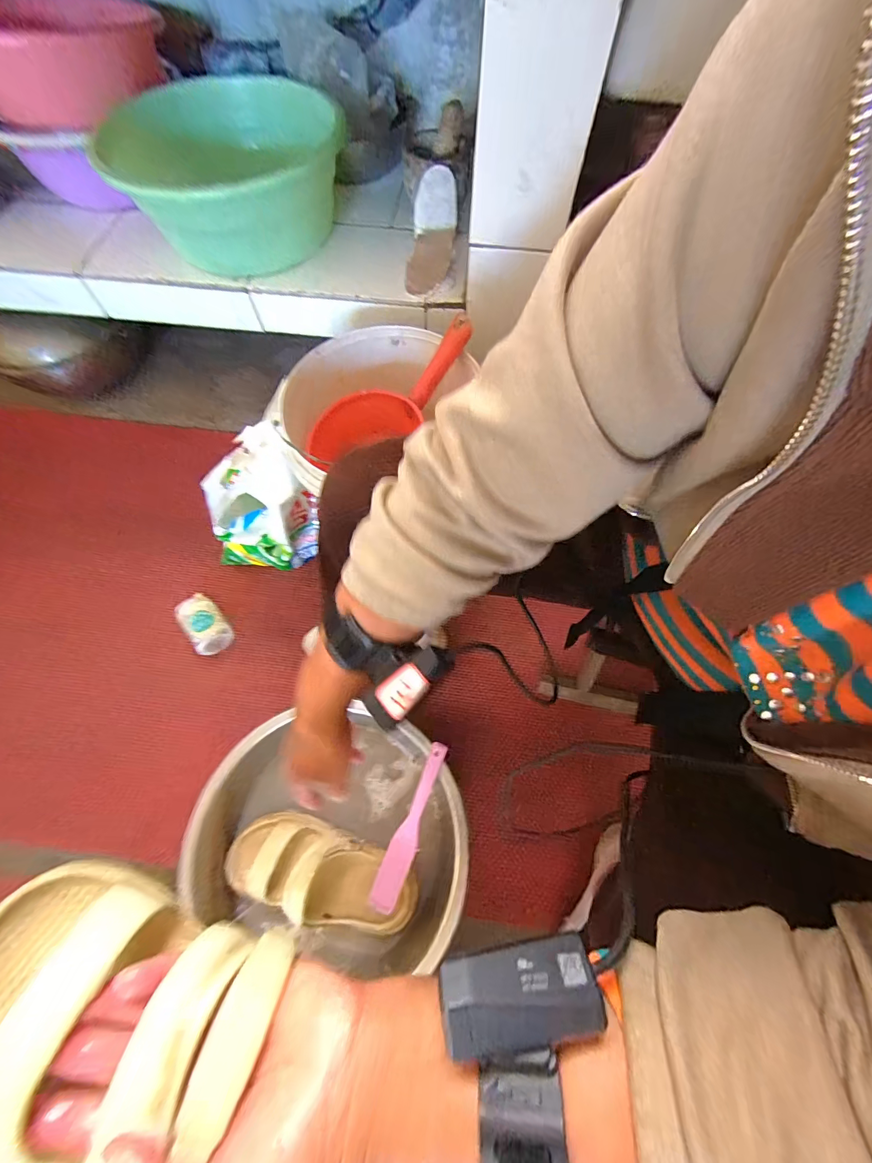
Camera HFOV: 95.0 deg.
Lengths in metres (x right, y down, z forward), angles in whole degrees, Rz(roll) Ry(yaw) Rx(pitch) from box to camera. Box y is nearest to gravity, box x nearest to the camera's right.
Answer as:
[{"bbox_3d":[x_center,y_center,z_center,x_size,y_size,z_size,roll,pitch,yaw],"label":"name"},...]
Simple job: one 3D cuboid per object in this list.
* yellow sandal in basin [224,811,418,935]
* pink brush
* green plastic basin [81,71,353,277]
[{"bbox_3d":[-0.161,0.401,0.546,0.268,0.077,0.099,14,67,6],"label":"yellow sandal in basin"},{"bbox_3d":[-0.036,0.340,0.554,0.037,0.021,0.226,20,84,8],"label":"pink brush"},{"bbox_3d":[-0.340,-0.662,0.658,0.350,0.129,0.350,-10,67,-5],"label":"green plastic basin"}]

